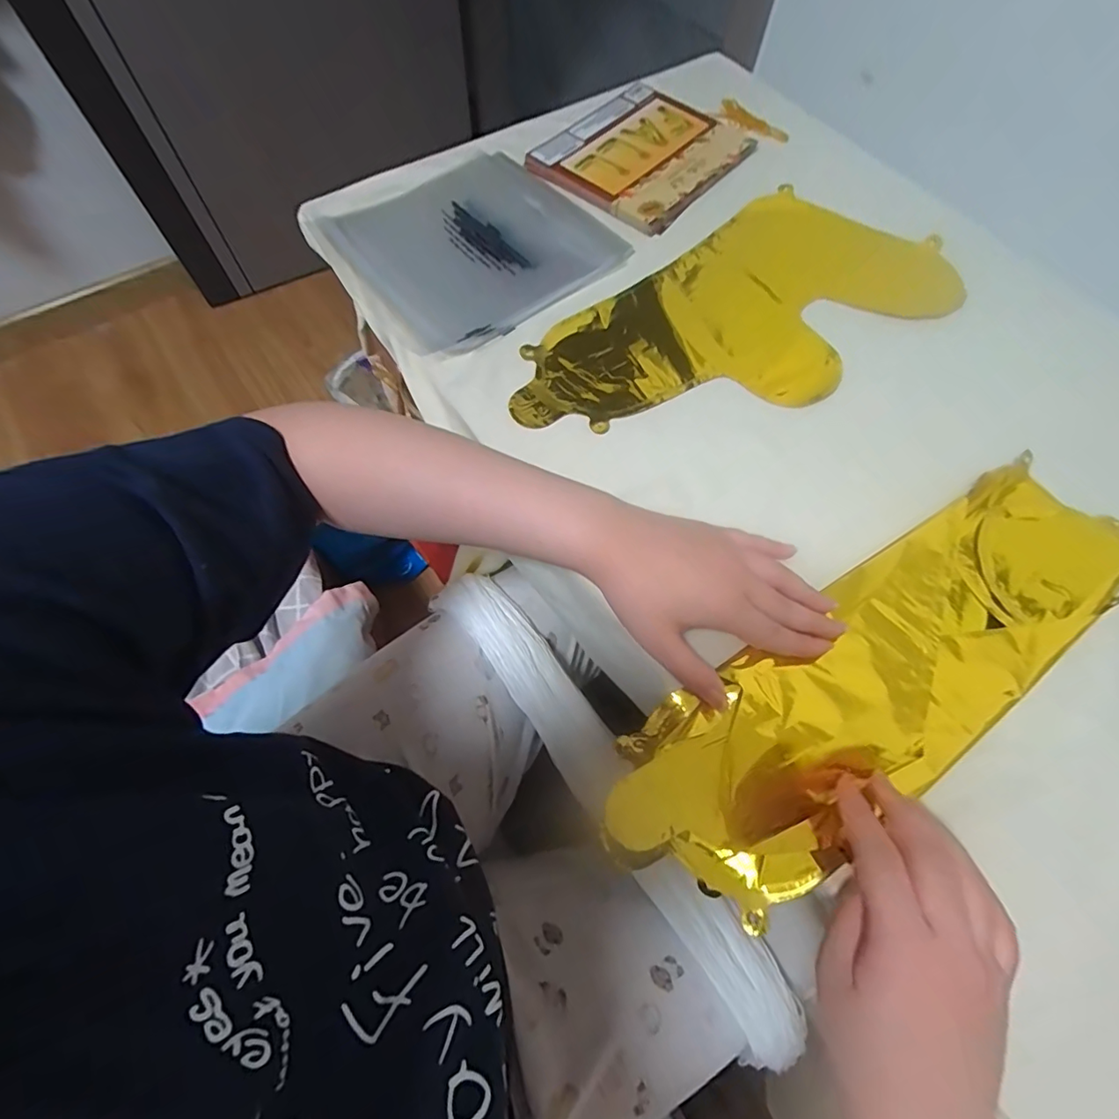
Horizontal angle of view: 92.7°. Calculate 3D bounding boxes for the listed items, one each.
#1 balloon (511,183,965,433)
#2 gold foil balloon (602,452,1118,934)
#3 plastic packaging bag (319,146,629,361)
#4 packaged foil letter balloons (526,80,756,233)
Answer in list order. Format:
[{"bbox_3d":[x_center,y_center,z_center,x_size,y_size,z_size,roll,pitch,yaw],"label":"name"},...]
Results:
[{"bbox_3d":[0.162,-0.217,0.477,0.435,0.013,0.191,-33,71,-16],"label":"balloon"},{"bbox_3d":[0.212,0.072,0.349,0.419,0.027,0.124,-30,70,-13],"label":"gold foil balloon"},{"bbox_3d":[-0.083,-0.299,0.497,0.227,0.009,0.216,-37,72,-18],"label":"plastic packaging bag"},{"bbox_3d":[0.088,-0.431,0.562,0.169,0.007,0.204,37,69,14],"label":"packaged foil letter balloons"}]

